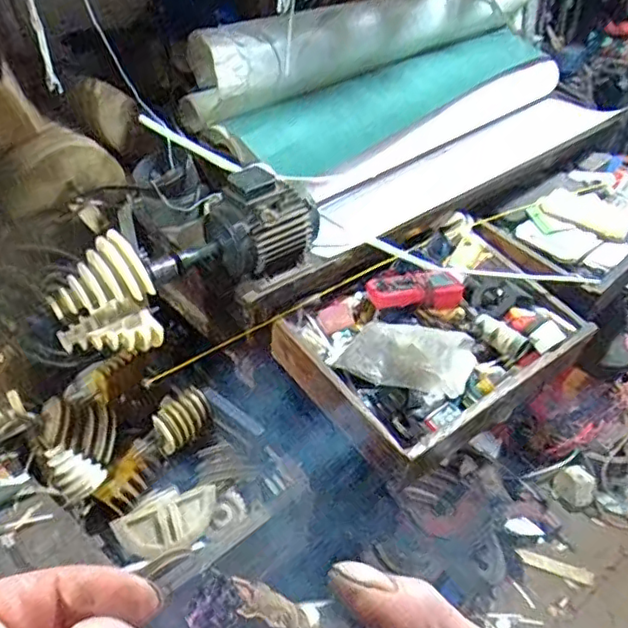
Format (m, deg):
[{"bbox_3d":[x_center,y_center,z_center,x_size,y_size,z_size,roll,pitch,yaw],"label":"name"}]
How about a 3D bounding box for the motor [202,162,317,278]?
[{"bbox_3d":[-0.094,-0.162,1.026,0.169,0.144,0.129,-30,49,-32],"label":"motor"}]

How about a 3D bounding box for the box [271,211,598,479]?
[{"bbox_3d":[0.247,0.019,1.153,0.563,0.114,0.350,-26,47,-29],"label":"box"}]

